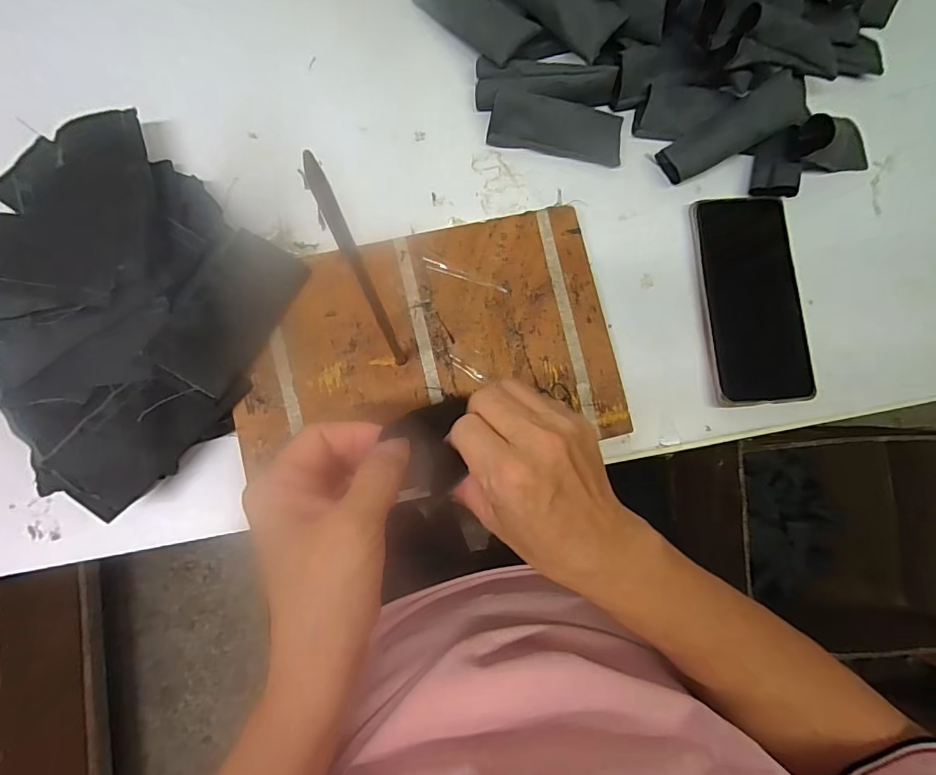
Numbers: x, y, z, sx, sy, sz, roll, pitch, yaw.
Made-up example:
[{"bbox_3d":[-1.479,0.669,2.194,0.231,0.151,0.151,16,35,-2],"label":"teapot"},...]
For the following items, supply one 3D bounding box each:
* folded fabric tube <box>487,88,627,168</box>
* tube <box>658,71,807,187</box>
[{"bbox_3d":[0.069,-0.199,0.363,0.103,0.030,0.041,4,84,-3],"label":"folded fabric tube"},{"bbox_3d":[0.204,-0.195,0.364,0.114,0.022,0.036,-28,86,11],"label":"tube"}]

